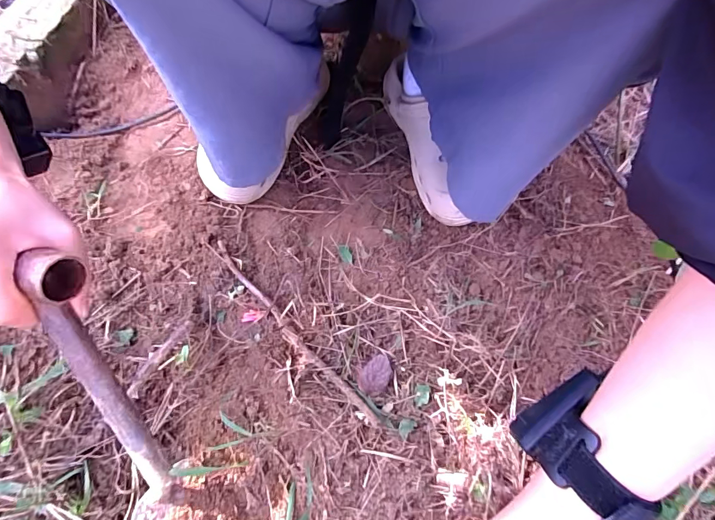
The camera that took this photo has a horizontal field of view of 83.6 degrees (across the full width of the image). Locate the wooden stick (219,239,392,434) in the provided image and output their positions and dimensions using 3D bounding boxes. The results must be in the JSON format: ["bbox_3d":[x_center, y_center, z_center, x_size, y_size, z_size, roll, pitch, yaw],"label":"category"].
[{"bbox_3d":[-0.069,0.075,0.418,0.019,0.017,0.268,-42,73,-15],"label":"wooden stick"}]

